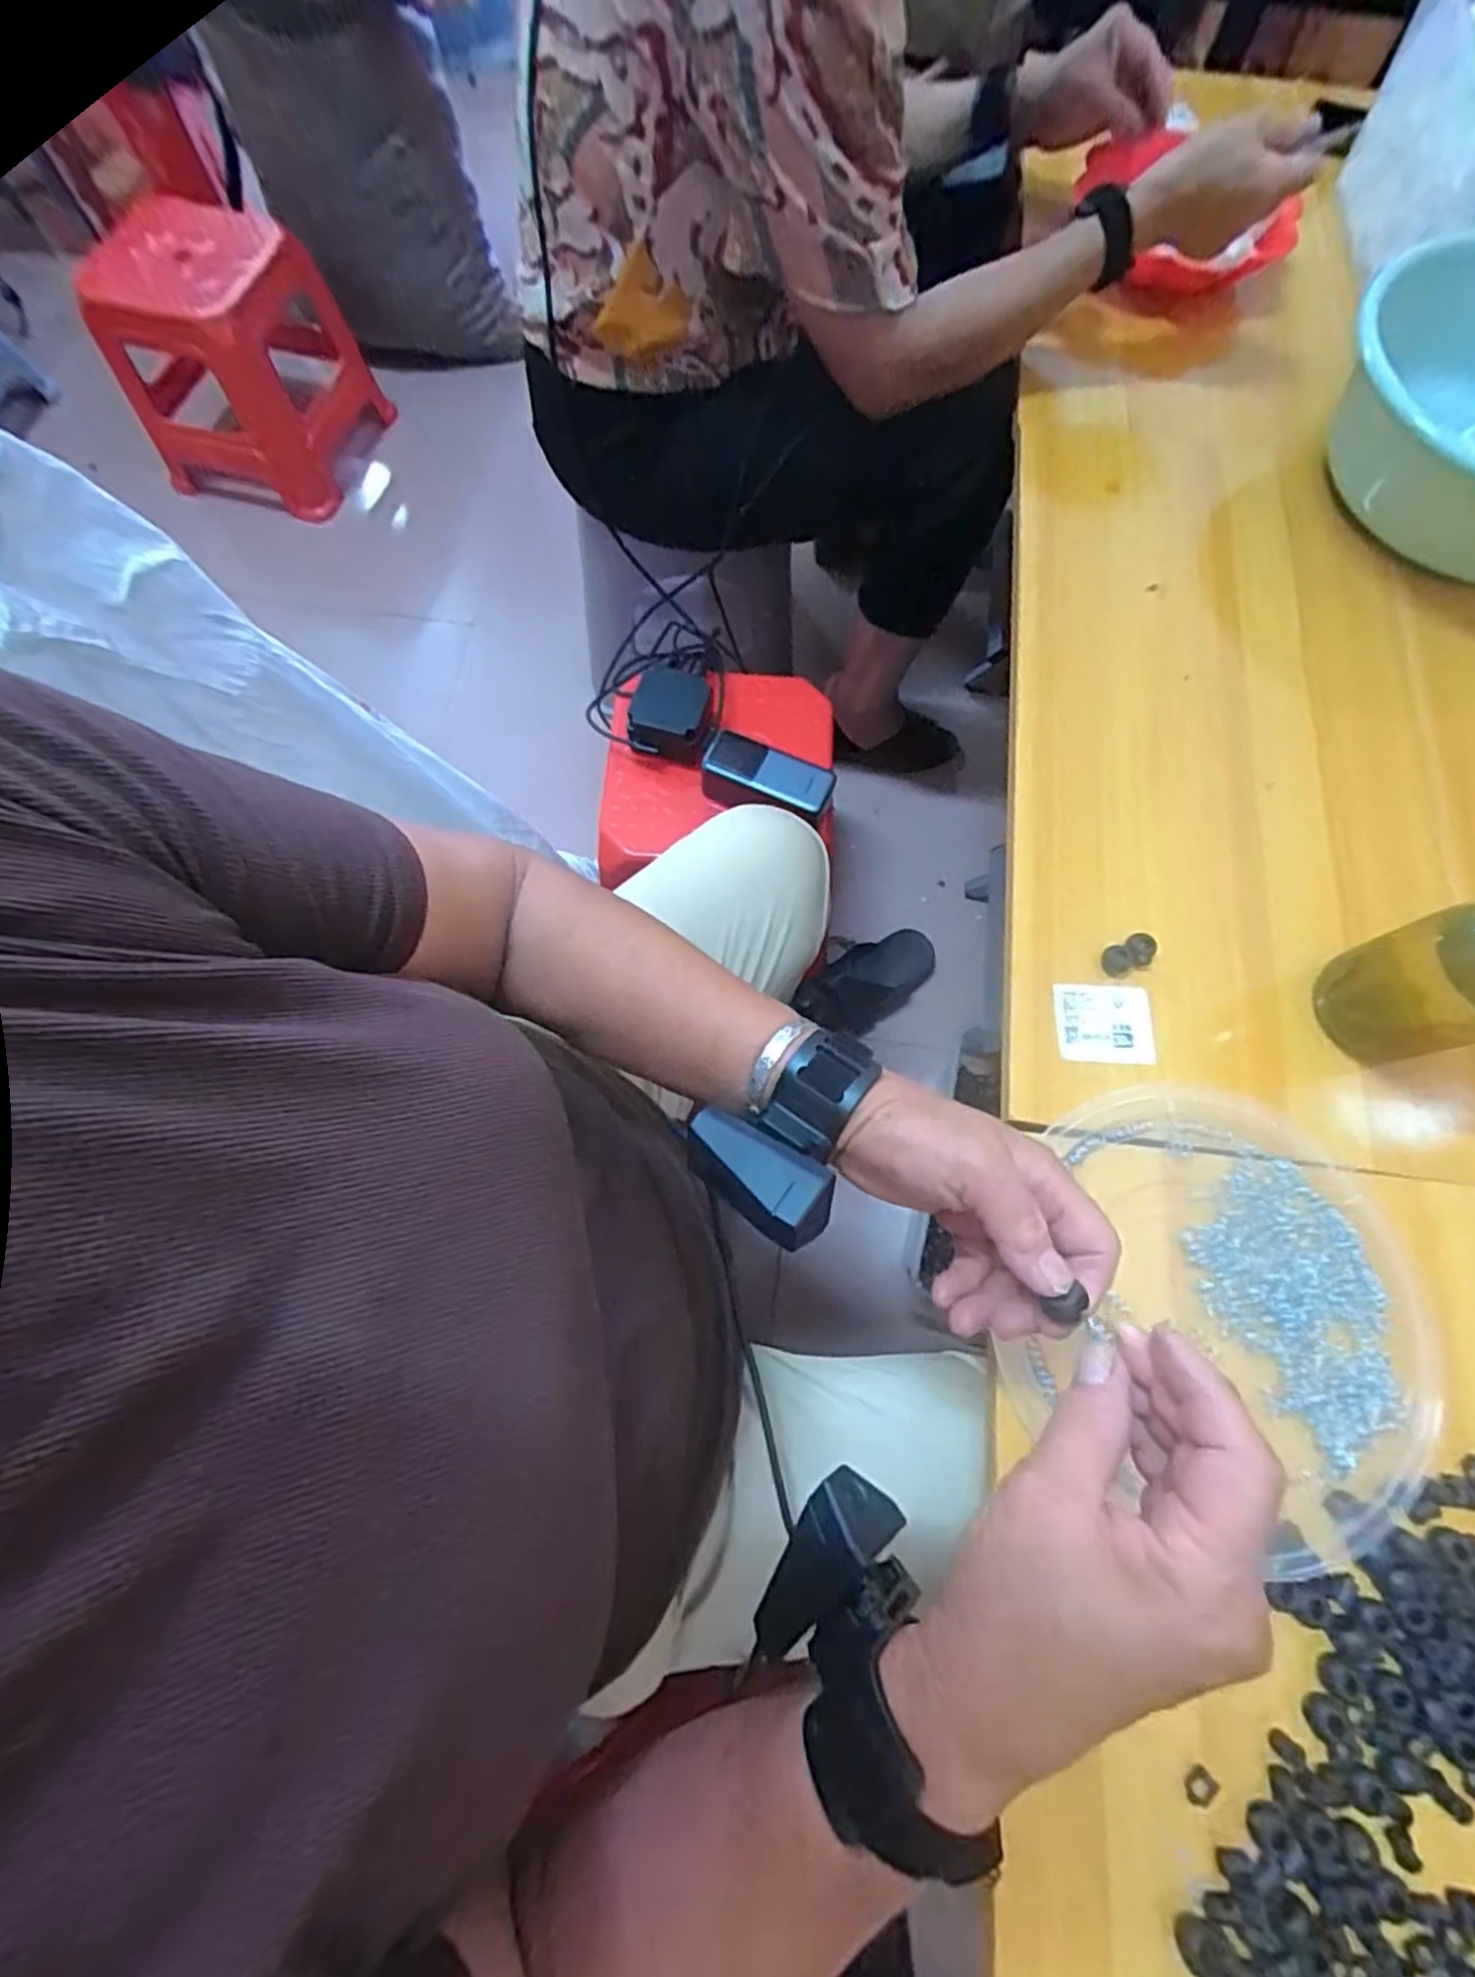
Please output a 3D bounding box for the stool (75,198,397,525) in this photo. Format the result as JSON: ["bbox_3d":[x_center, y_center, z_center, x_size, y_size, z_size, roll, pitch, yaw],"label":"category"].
[{"bbox_3d":[-0.710,-0.906,1.053,0.250,0.277,0.249,12,72,3],"label":"stool"}]

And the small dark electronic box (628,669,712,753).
[{"bbox_3d":[-0.069,-0.284,0.748,0.072,0.031,0.083,8,72,2],"label":"small dark electronic box"}]

